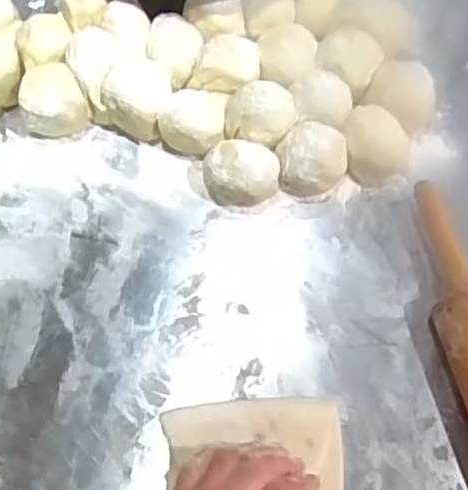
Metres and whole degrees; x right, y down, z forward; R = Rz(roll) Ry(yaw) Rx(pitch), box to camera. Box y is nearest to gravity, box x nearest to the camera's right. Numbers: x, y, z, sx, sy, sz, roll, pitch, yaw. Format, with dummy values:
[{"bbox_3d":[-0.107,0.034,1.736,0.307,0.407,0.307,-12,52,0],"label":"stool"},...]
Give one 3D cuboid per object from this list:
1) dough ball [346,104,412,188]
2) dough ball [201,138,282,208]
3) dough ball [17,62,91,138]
[{"bbox_3d":[0.114,-0.078,0.571,0.051,0.048,0.050,0,73,2],"label":"dough ball"},{"bbox_3d":[0.005,-0.053,0.562,0.057,0.046,0.048,0,73,2],"label":"dough ball"},{"bbox_3d":[-0.146,-0.115,0.584,0.050,0.048,0.049,0,73,2],"label":"dough ball"}]

